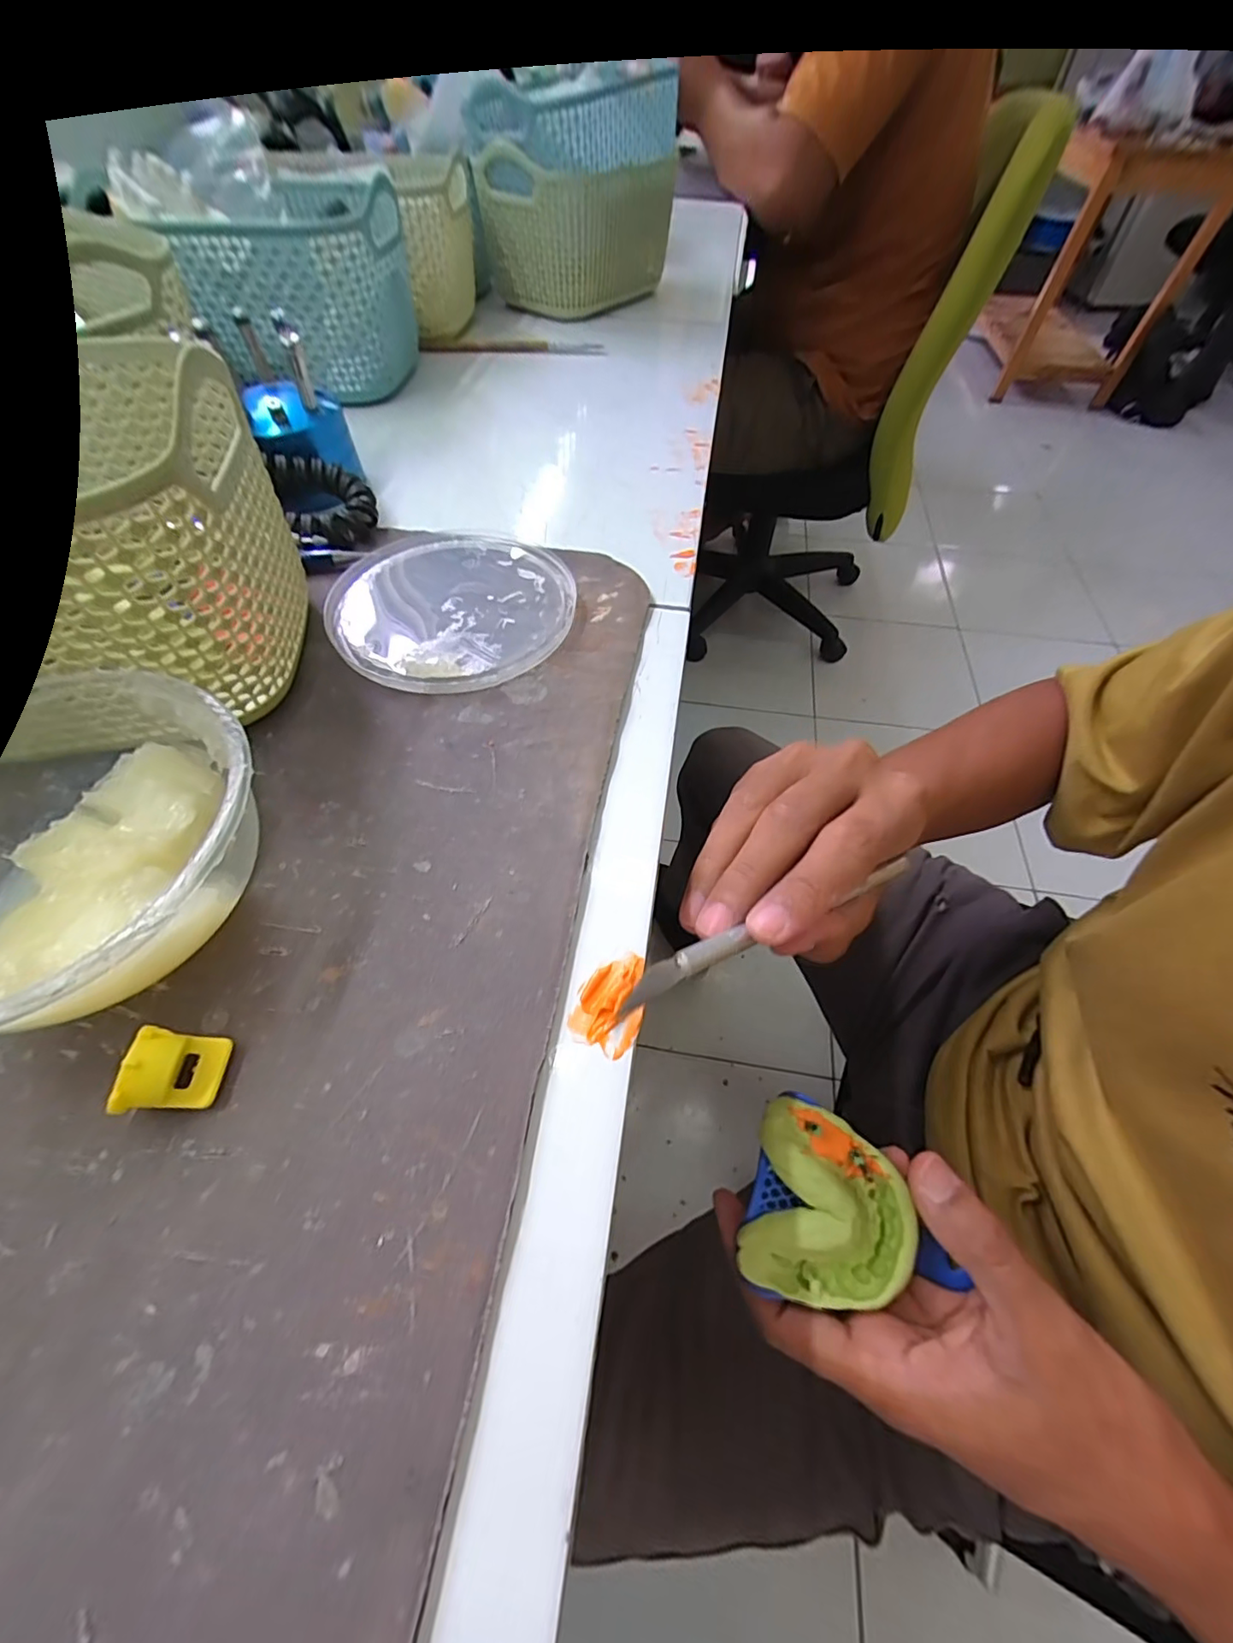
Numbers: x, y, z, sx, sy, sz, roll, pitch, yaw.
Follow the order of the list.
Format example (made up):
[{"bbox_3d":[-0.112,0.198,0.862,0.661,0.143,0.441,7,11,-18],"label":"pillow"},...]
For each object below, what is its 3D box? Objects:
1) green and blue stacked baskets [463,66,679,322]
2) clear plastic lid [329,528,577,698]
[{"bbox_3d":[-0.025,-0.514,0.445,0.115,0.115,0.158,37,63,19],"label":"green and blue stacked baskets"},{"bbox_3d":[-0.072,-0.098,0.238,0.104,0.006,0.103,1,57,-2],"label":"clear plastic lid"}]

